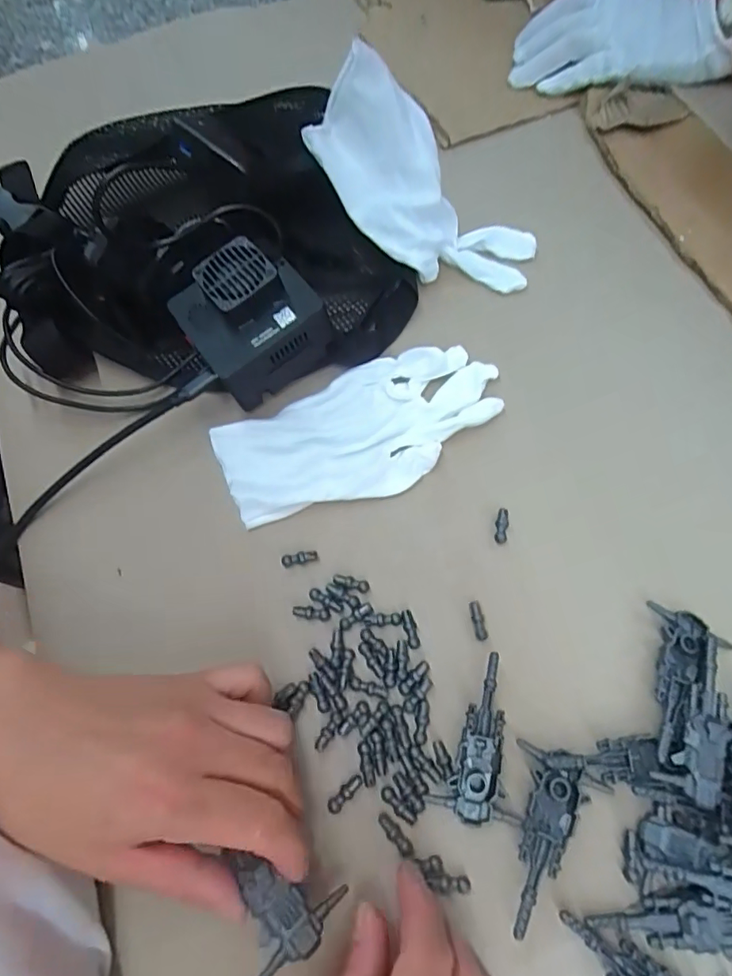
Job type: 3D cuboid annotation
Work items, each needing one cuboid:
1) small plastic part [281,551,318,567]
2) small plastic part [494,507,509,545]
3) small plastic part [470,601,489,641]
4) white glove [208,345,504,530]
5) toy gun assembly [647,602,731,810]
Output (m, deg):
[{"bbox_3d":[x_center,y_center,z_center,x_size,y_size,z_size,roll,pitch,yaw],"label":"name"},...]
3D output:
[{"bbox_3d":[-0.038,0.041,0.310,0.020,0.004,0.006,-11,67,-3],"label":"small plastic part"},{"bbox_3d":[0.080,0.022,0.316,0.007,0.004,0.022,10,67,6],"label":"small plastic part"},{"bbox_3d":[0.062,0.073,0.294,0.007,0.004,0.021,-10,68,-2],"label":"small plastic part"},{"bbox_3d":[-0.001,-0.036,0.336,0.177,0.011,0.084,-26,68,-9],"label":"white glove"},{"bbox_3d":[0.164,0.106,0.269,0.034,0.016,0.088,14,69,8],"label":"toy gun assembly"}]

